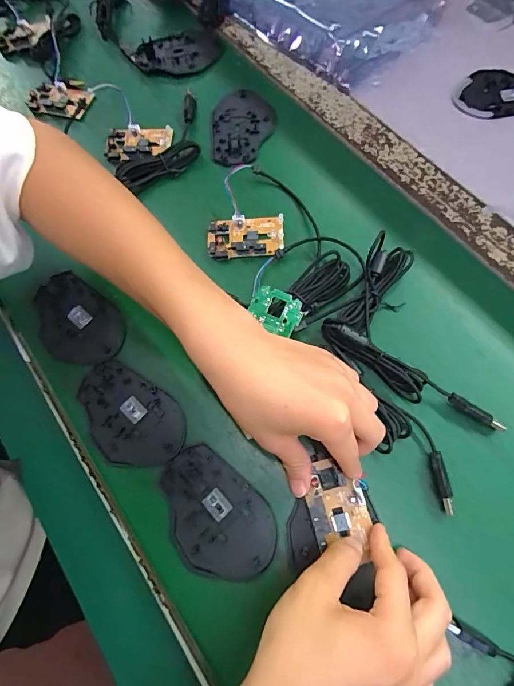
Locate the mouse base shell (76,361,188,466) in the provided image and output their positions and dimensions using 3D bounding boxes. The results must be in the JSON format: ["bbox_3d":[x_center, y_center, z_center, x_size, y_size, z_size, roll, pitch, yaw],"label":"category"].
[{"bbox_3d":[-0.115,0.066,0.345,0.109,0.004,0.071,29,74,12],"label":"mouse base shell"}]

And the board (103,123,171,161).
[{"bbox_3d":[-0.137,-0.233,0.450,0.075,0.010,0.045,-5,72,5],"label":"board"}]

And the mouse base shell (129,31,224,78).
[{"bbox_3d":[-0.101,-0.370,0.498,0.112,0.012,0.075,-14,72,2],"label":"mouse base shell"}]

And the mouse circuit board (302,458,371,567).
[{"bbox_3d":[0.063,0.128,0.300,0.044,0.018,0.071,-14,70,-3],"label":"mouse circuit board"}]

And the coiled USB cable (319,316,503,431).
[{"bbox_3d":[0.126,0.031,0.329,0.162,0.031,0.024,31,79,14],"label":"coiled USB cable"}]

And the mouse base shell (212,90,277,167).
[{"bbox_3d":[-0.016,-0.249,0.449,0.072,0.010,0.113,-5,72,5],"label":"mouse base shell"}]

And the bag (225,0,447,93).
[{"bbox_3d":[0.077,-0.456,0.484,0.189,0.050,0.296,-41,73,-7],"label":"bag"}]

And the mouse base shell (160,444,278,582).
[{"bbox_3d":[-0.035,0.139,0.312,0.074,0.004,0.106,-43,74,-12],"label":"mouse base shell"}]

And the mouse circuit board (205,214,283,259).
[{"bbox_3d":[-0.012,-0.108,0.393,0.077,0.012,0.044,-2,70,2],"label":"mouse circuit board"}]

